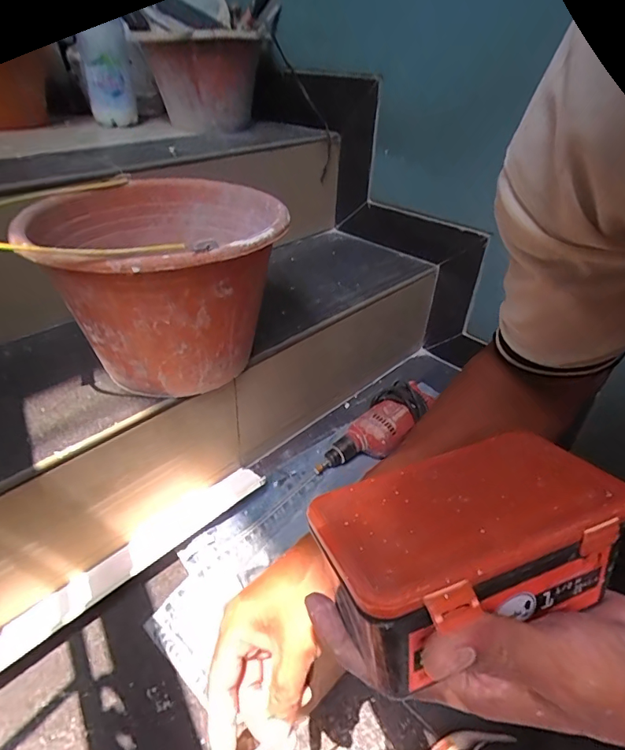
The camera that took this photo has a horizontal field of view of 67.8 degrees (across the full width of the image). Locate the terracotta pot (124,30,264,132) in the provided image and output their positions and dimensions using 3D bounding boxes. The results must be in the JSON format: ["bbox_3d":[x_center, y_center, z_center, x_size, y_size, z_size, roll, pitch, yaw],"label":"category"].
[{"bbox_3d":[-0.193,-0.561,0.888,0.184,0.155,0.204,4,36,1],"label":"terracotta pot"}]

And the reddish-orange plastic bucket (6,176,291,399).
[{"bbox_3d":[-0.178,-0.113,0.584,0.261,0.199,0.283,2,36,-1],"label":"reddish-orange plastic bucket"}]

